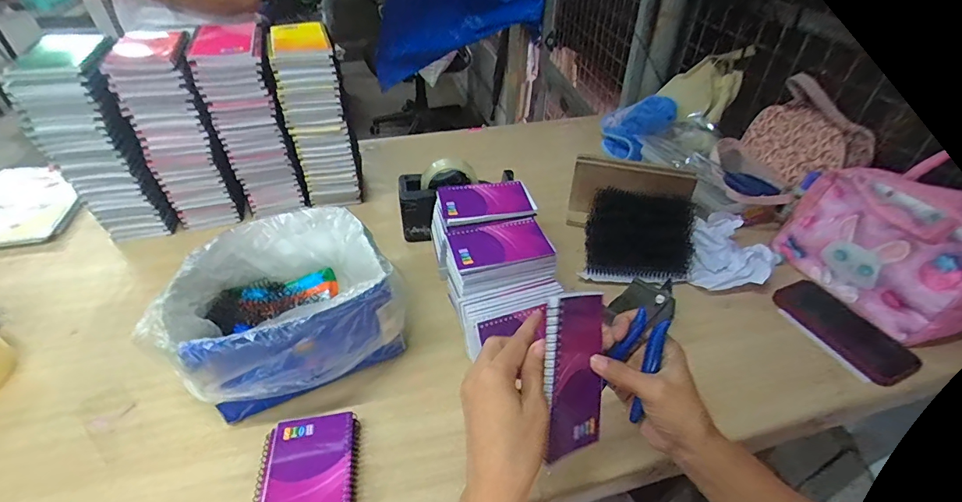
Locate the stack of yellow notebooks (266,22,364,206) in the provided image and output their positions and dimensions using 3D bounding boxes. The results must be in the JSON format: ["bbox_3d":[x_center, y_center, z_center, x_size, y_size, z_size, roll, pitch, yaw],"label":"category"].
[{"bbox_3d":[-0.278,-0.228,0.771,0.104,0.288,0.132,-10,43,-12],"label":"stack of yellow notebooks"}]

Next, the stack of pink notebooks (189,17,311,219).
[{"bbox_3d":[-0.380,-0.209,0.740,0.103,0.294,0.134,-14,44,-16],"label":"stack of pink notebooks"}]

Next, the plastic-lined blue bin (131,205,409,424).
[{"bbox_3d":[-0.233,0.071,0.536,0.251,0.153,0.221,-27,49,-28],"label":"plastic-lined blue bin"}]

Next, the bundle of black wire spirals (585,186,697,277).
[{"bbox_3d":[0.264,-0.029,0.717,0.174,0.064,0.145,6,42,6],"label":"bundle of black wire spirals"}]

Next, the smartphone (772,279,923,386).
[{"bbox_3d":[0.510,0.107,0.616,0.092,0.008,0.173,-14,44,-16],"label":"smartphone"}]

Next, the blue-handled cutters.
[{"bbox_3d":[0.141,0.084,0.383,0.041,0.123,0.014,26,11,25],"label":"blue-handled cutters"}]

